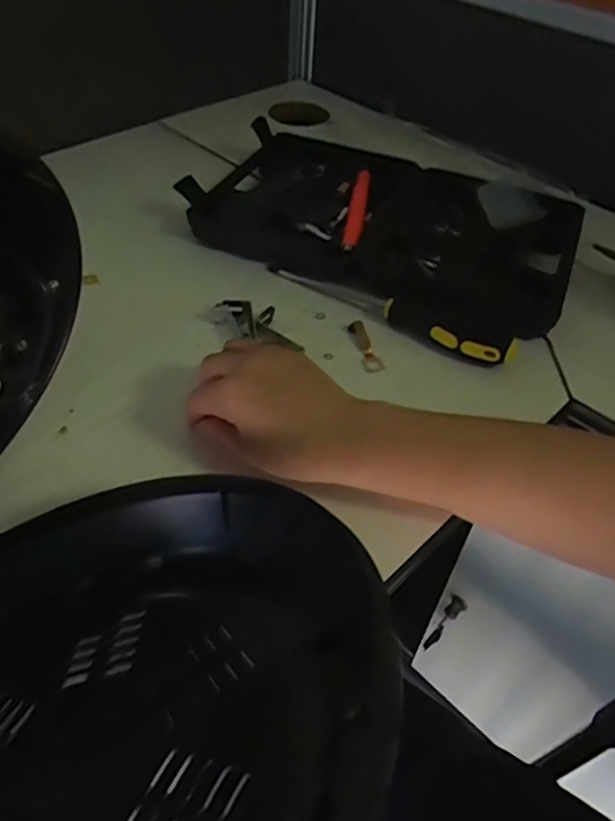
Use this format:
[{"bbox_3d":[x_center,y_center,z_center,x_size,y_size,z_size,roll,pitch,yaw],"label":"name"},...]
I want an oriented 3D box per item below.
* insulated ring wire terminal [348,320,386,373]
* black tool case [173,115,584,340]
[{"bbox_3d":[0.045,-0.051,0.475,0.014,0.010,0.052,-12,49,-15],"label":"insulated ring wire terminal"},{"bbox_3d":[0.073,-0.179,0.577,0.353,0.035,0.231,25,50,18],"label":"black tool case"}]

